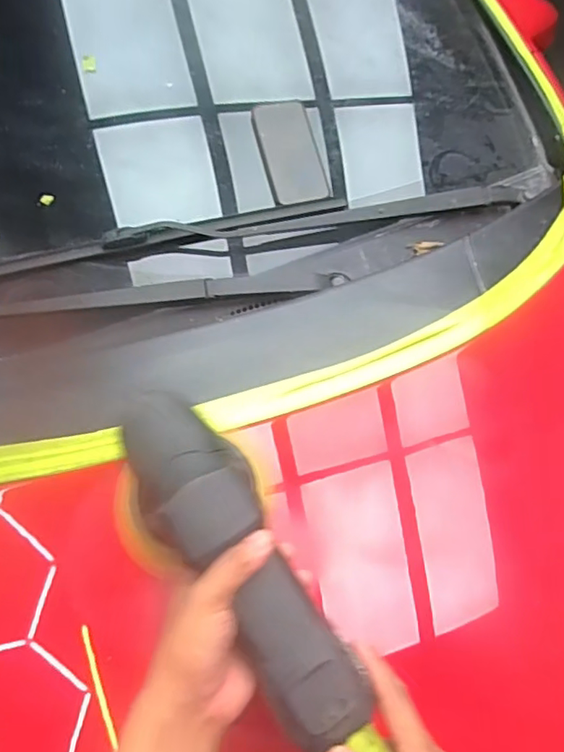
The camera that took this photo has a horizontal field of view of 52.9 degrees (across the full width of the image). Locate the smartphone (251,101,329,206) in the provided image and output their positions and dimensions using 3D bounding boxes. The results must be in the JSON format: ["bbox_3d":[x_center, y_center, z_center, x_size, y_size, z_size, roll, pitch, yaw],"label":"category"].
[{"bbox_3d":[0.012,-0.314,0.793,0.077,0.016,0.155,-16,83,1],"label":"smartphone"}]

